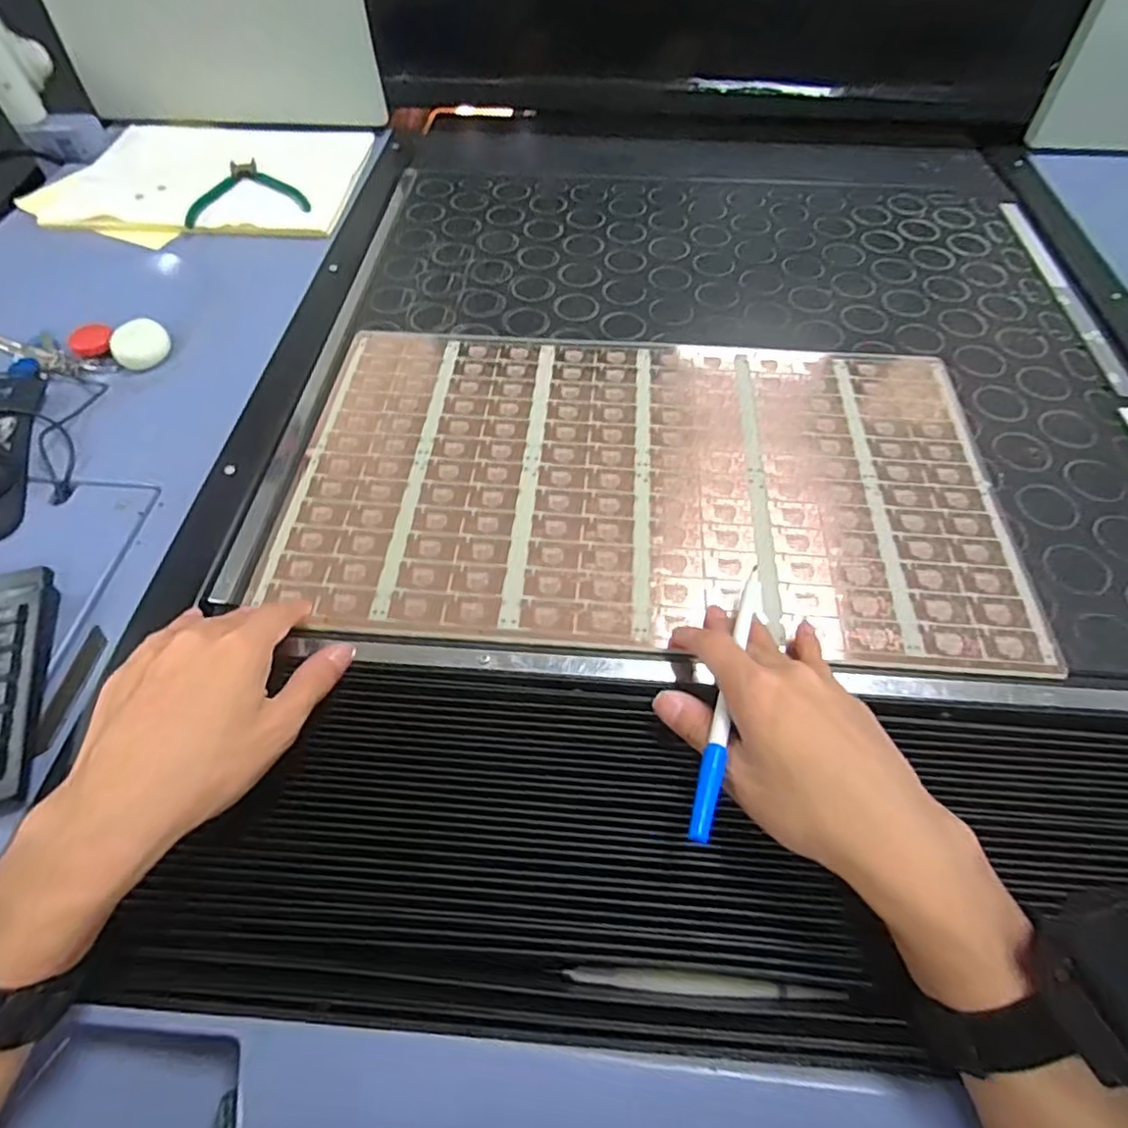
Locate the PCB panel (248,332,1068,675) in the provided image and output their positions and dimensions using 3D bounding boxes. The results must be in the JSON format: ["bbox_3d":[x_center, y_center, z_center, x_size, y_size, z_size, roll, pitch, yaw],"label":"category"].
[{"bbox_3d":[0.061,-0.070,0.481,0.507,0.006,0.295,3,56,3],"label":"PCB panel"}]

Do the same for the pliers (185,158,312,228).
[{"bbox_3d":[-0.359,-0.420,0.717,0.126,0.012,0.131,-17,57,-11],"label":"pliers"}]

